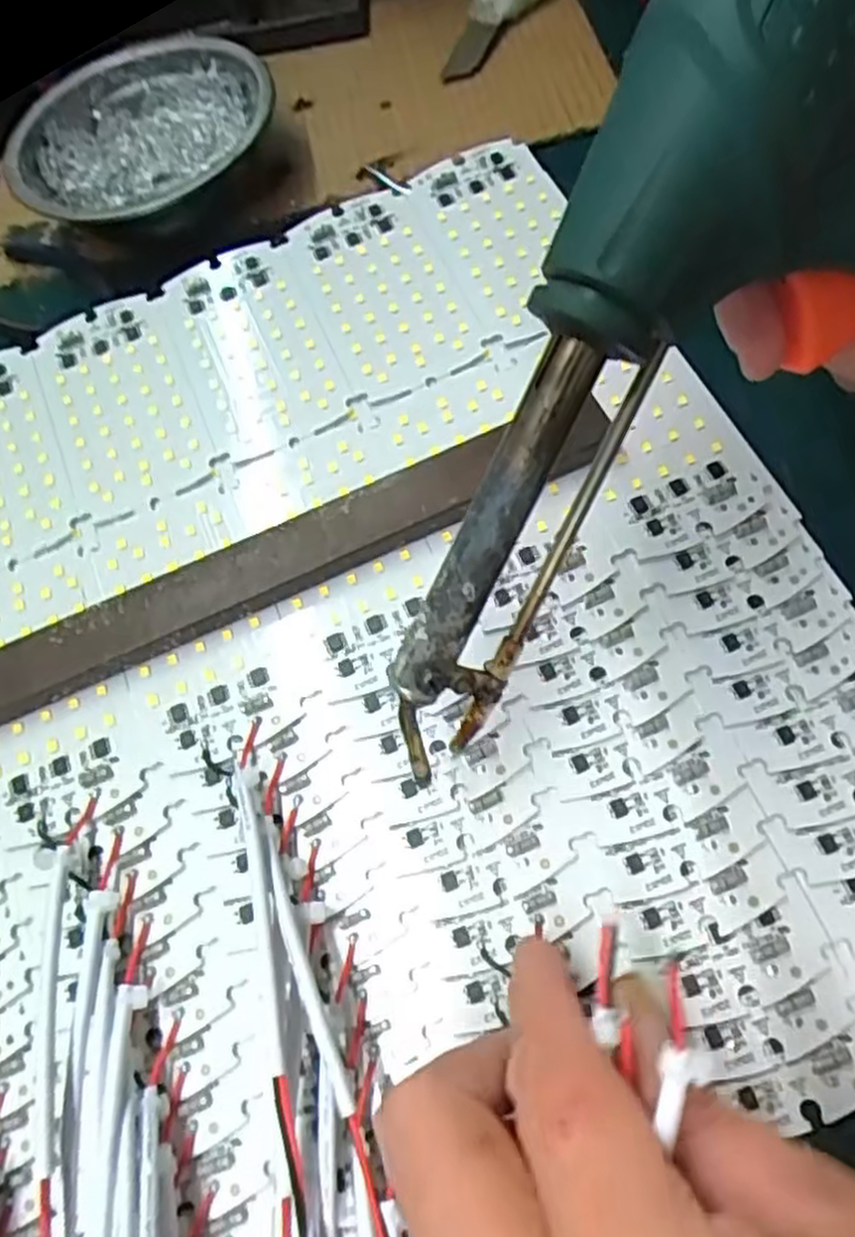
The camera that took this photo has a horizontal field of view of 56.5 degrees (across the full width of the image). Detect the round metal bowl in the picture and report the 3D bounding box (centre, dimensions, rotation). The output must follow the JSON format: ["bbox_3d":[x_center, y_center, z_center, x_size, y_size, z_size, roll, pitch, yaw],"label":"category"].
[{"bbox_3d":[-0.135,-0.230,0.381,0.121,0.036,0.121,-1,65,3],"label":"round metal bowl"}]

